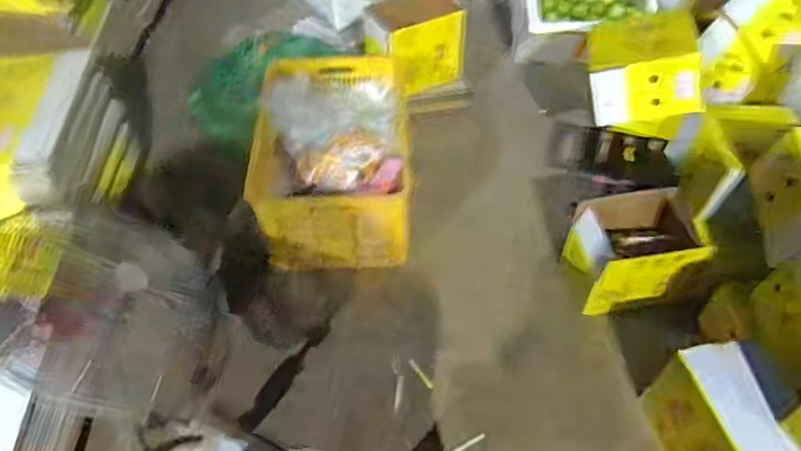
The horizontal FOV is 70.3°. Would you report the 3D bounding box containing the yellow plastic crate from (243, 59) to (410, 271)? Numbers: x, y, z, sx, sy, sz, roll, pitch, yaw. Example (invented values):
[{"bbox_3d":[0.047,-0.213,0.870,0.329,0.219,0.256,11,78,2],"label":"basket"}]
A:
[{"bbox_3d":[-0.193,-0.196,1.673,0.427,0.324,0.548,-1,51,2],"label":"yellow plastic crate"}]

